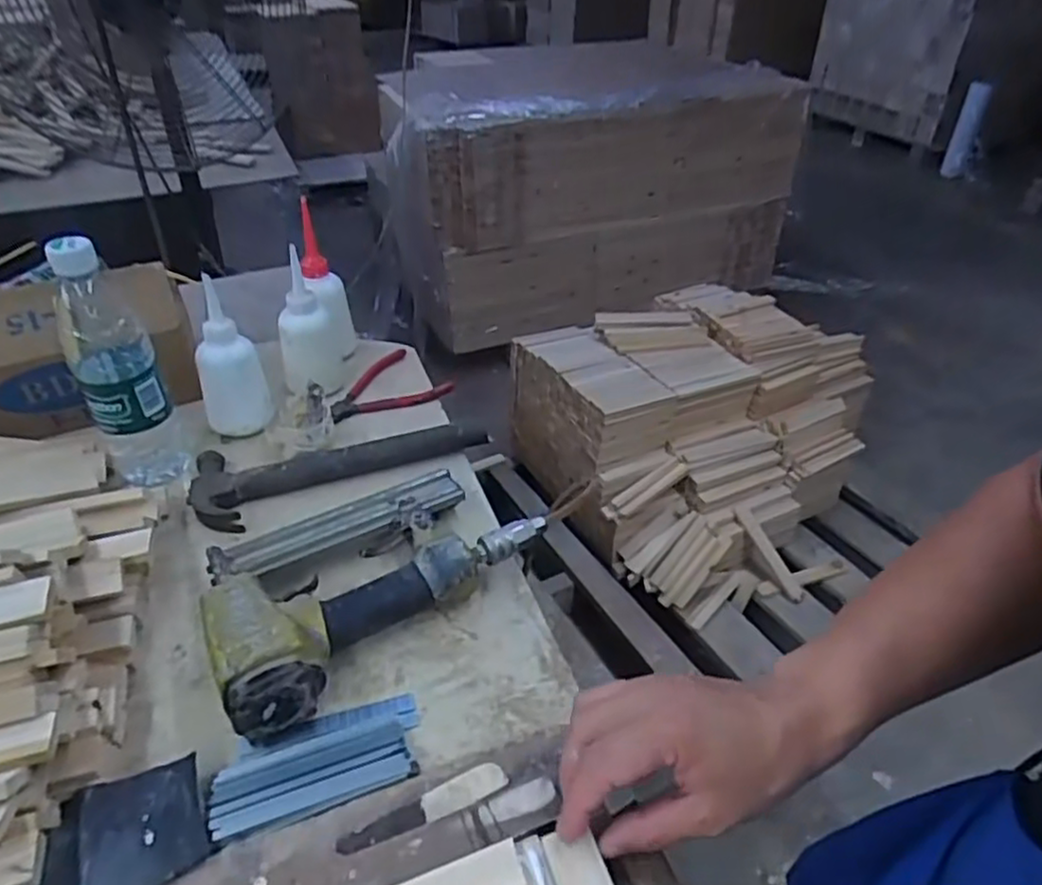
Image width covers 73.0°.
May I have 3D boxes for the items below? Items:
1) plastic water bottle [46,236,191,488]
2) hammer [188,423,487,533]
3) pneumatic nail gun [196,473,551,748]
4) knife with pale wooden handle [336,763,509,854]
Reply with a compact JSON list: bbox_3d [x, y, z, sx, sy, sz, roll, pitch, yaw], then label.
[{"bbox_3d":[-0.357,-0.071,0.617,0.067,0.213,0.078,-22,41,-25],"label":"plastic water bottle"},{"bbox_3d":[-0.174,0.014,0.676,0.267,0.026,0.088,-16,40,-18],"label":"hammer"},{"bbox_3d":[-0.125,0.091,0.550,0.261,0.055,0.155,-29,46,-31],"label":"pneumatic nail gun"},{"bbox_3d":[-0.057,0.220,0.421,0.102,0.005,0.020,-18,41,-21],"label":"knife with pale wooden handle"}]

